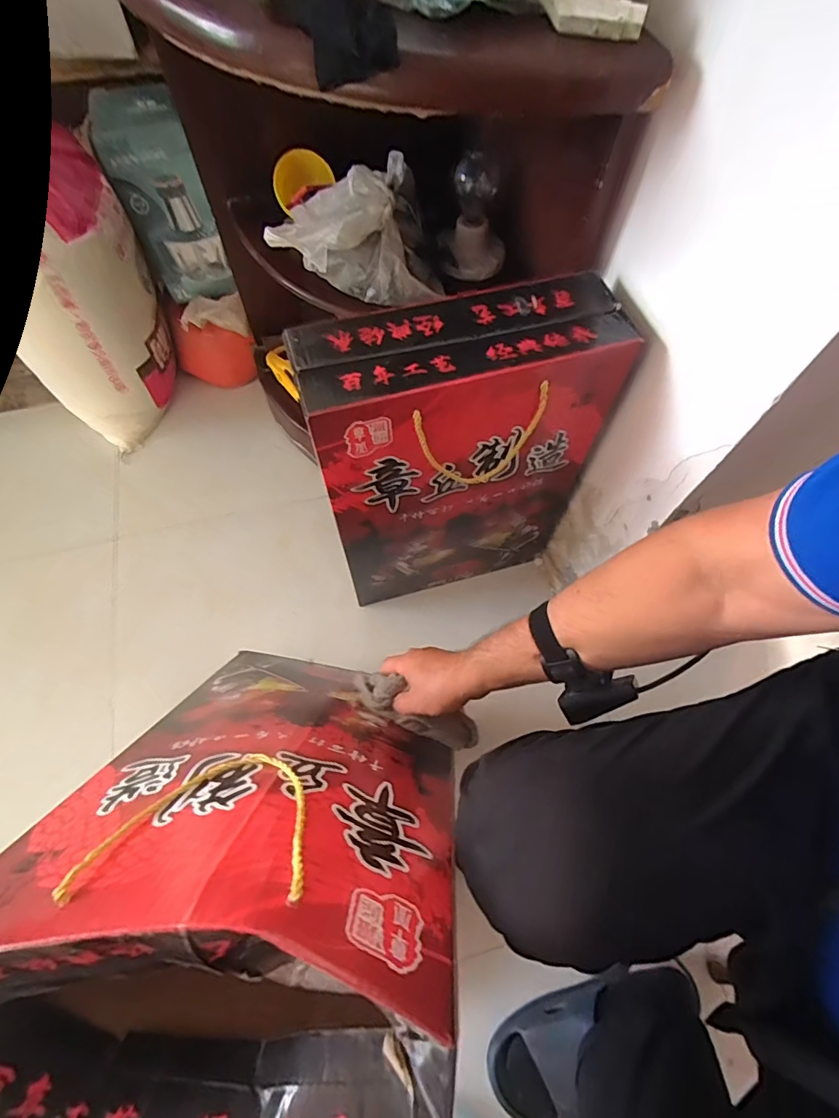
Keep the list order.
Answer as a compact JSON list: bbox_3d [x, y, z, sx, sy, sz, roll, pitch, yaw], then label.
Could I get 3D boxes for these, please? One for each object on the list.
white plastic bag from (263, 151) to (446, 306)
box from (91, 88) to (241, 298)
[{"bbox_3d":[-0.084,-0.429,0.622,0.204,0.120,0.129,-6,64,-4],"label":"white plastic bag"},{"bbox_3d":[-0.450,-0.635,0.842,0.129,0.269,0.152,-21,66,-11],"label":"box"}]

